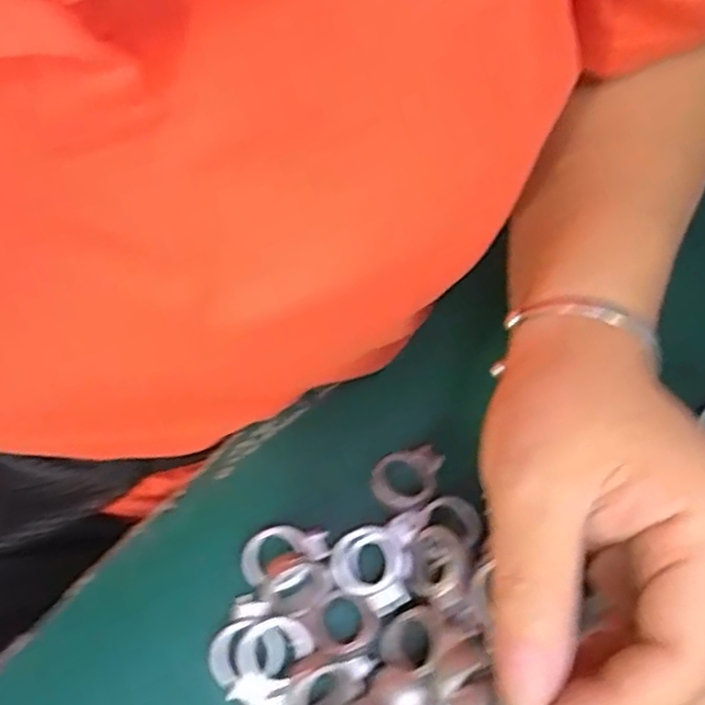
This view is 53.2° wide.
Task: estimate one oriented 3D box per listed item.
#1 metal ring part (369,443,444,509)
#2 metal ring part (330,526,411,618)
[{"bbox_3d":[0.025,0.054,0.308,0.035,0.007,0.025,-26,72,-13],"label":"metal ring part"},{"bbox_3d":[0.007,0.089,0.287,0.029,0.006,0.034,-22,71,-12],"label":"metal ring part"}]

